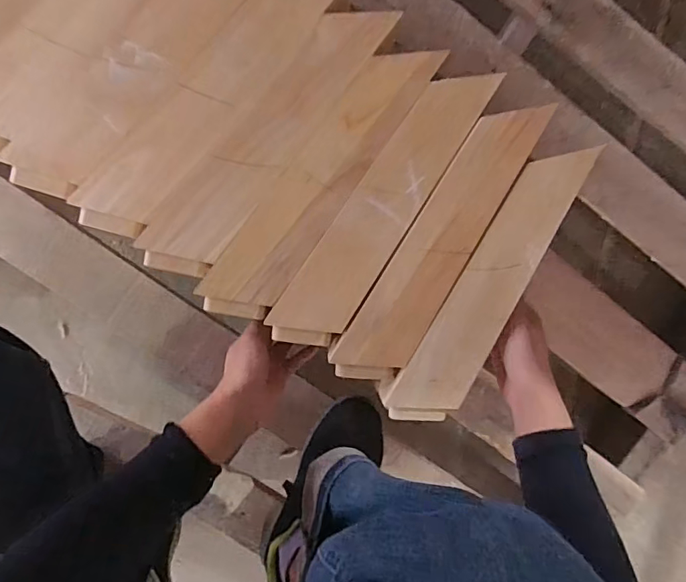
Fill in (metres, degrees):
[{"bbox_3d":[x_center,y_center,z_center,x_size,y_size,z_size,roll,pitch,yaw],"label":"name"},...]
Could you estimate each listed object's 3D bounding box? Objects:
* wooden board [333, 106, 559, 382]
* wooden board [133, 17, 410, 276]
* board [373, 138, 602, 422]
[{"bbox_3d":[0.088,-0.041,0.455,0.062,0.011,0.286,33,93,-7],"label":"wooden board"},{"bbox_3d":[-0.065,-0.133,0.436,0.060,0.015,0.292,40,92,-6],"label":"wooden board"},{"bbox_3d":[0.136,-0.004,0.455,0.064,0.012,0.288,31,93,-6],"label":"board"}]

